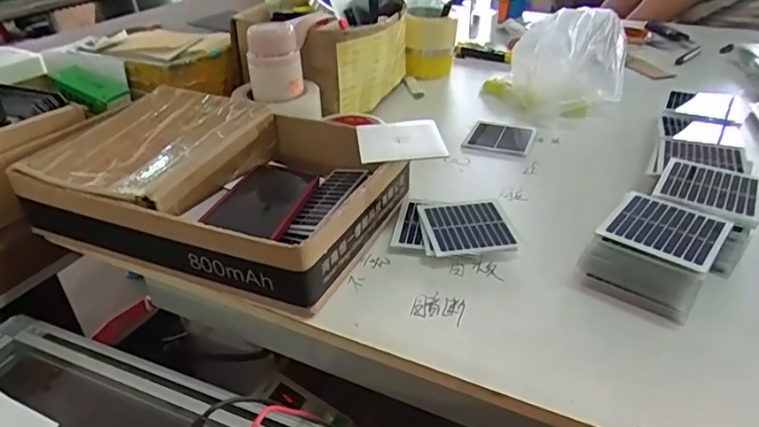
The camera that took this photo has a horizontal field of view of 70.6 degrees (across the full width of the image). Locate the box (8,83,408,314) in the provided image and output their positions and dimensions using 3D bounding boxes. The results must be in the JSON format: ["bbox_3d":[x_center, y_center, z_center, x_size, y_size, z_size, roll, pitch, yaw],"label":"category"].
[{"bbox_3d":[-0.180,-0.041,0.588,0.377,0.084,0.233,13,36,21],"label":"box"}]

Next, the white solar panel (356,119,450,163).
[{"bbox_3d":[0.022,-0.080,0.573,0.088,0.010,0.097,-4,33,-4],"label":"white solar panel"}]

